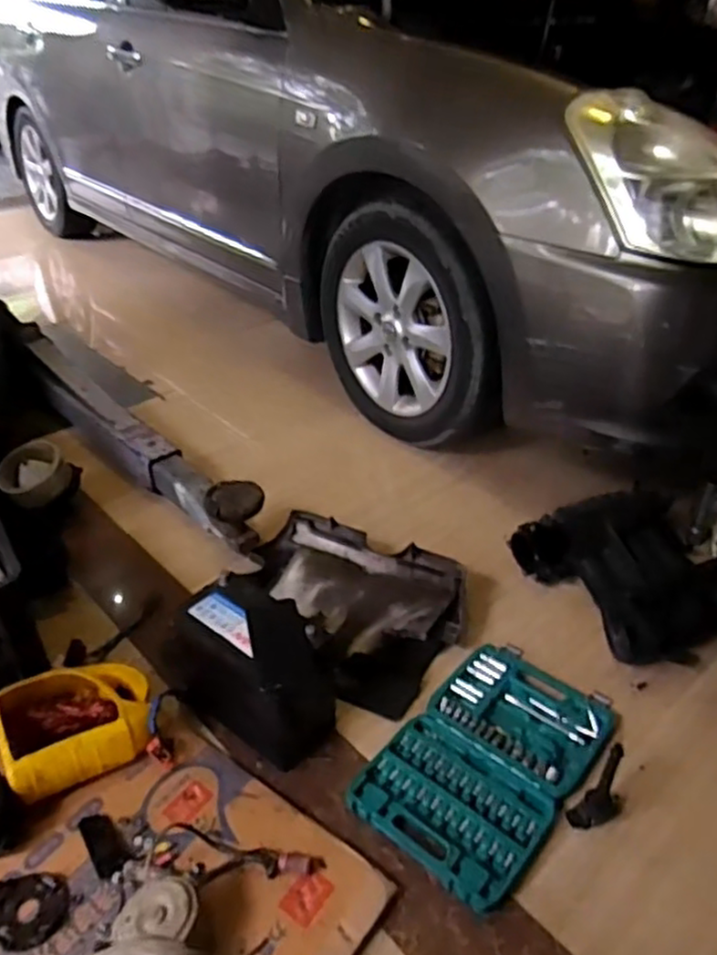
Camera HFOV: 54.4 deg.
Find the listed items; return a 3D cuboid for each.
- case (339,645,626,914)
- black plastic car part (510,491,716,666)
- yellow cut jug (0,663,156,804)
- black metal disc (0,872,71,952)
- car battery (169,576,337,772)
[{"bbox_3d":[0.207,0.426,1.082,0.253,0.031,0.413,26,41,33],"label":"case"},{"bbox_3d":[0.561,0.173,1.366,0.408,0.171,0.353,-16,37,-24],"label":"black plastic car part"},{"bbox_3d":[-0.428,0.374,1.066,0.209,0.086,0.183,-19,38,-27],"label":"yellow cut jug"},{"bbox_3d":[-0.423,0.552,0.896,0.092,0.014,0.096,1,33,0],"label":"black metal disc"},{"bbox_3d":[-0.161,0.296,1.096,0.228,0.211,0.136,26,40,32],"label":"car battery"}]

